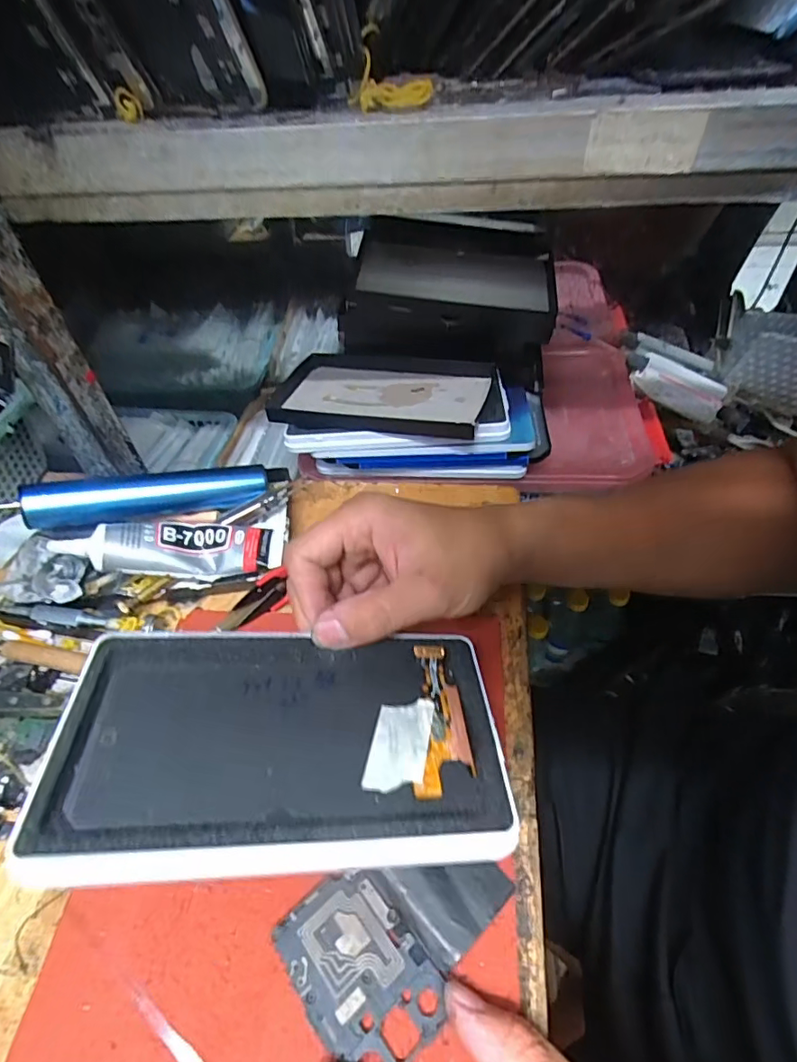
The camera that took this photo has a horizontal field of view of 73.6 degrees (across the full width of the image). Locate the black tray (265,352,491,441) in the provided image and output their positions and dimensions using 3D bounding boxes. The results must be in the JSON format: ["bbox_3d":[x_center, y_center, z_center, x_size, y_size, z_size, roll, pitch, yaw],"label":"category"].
[{"bbox_3d":[-0.014,-0.118,0.454,0.170,0.018,0.102,9,46,14],"label":"black tray"}]

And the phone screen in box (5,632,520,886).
[{"bbox_3d":[-0.046,0.086,0.225,0.176,0.009,0.100,2,39,-8],"label":"phone screen in box"}]

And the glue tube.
[{"bbox_3d":[-0.145,0.008,0.349,0.134,0.020,0.044,1,44,-17],"label":"glue tube"}]

